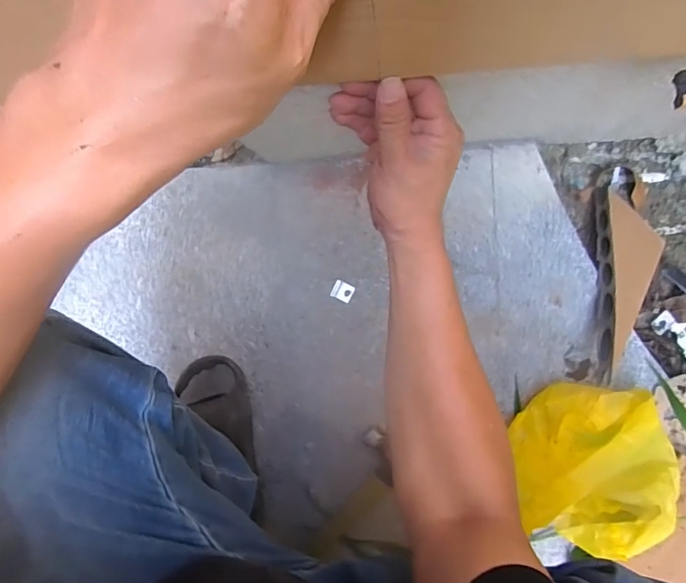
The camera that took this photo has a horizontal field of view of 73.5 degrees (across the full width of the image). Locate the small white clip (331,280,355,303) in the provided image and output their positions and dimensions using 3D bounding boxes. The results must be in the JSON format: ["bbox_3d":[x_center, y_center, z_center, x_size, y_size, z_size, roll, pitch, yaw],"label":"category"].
[{"bbox_3d":[-0.001,0.000,0.644,0.029,0.004,0.025,26,95,6],"label":"small white clip"}]

